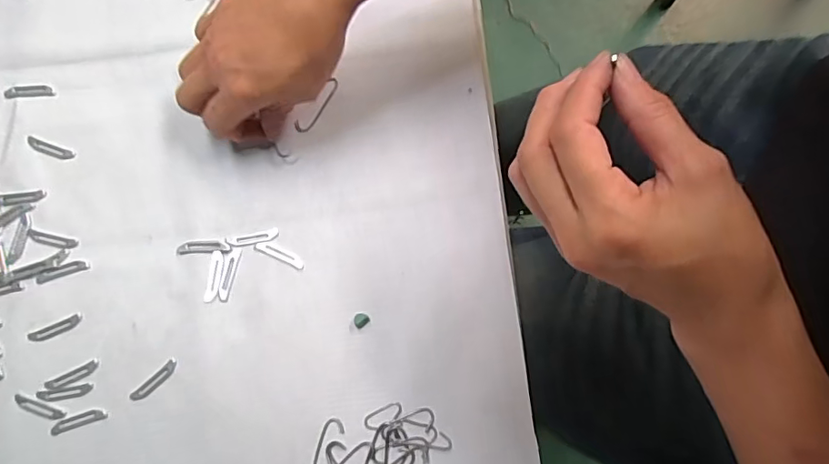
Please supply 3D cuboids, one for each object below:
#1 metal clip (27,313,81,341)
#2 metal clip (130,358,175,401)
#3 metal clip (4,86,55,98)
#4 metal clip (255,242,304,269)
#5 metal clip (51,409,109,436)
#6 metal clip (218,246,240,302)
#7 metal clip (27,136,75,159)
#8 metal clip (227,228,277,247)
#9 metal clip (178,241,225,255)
[{"bbox_3d":[-0.230,0.062,0.331,0.034,0.004,0.008,-23,80,-4],"label":"metal clip"},{"bbox_3d":[-0.163,0.093,0.322,0.034,0.004,0.008,-41,82,-7],"label":"metal clip"},{"bbox_3d":[-0.269,-0.098,0.362,0.033,0.004,0.008,-3,79,0],"label":"metal clip"},{"bbox_3d":[-0.088,0.014,0.337,0.033,0.004,0.006,25,81,5],"label":"metal clip"},{"bbox_3d":[-0.207,0.116,0.319,0.034,0.004,0.008,-18,80,-3],"label":"metal clip"},{"bbox_3d":[-0.121,0.026,0.334,0.009,0.004,0.035,9,79,2],"label":"metal clip"},{"bbox_3d":[-0.249,-0.057,0.354,0.034,0.004,0.009,19,80,4],"label":"metal clip"},{"bbox_3d":[-0.106,0.004,0.339,0.032,0.004,0.007,-12,79,-2],"label":"metal clip"},{"bbox_3d":[-0.138,0.010,0.338,0.029,0.004,0.007,-5,79,0],"label":"metal clip"}]

